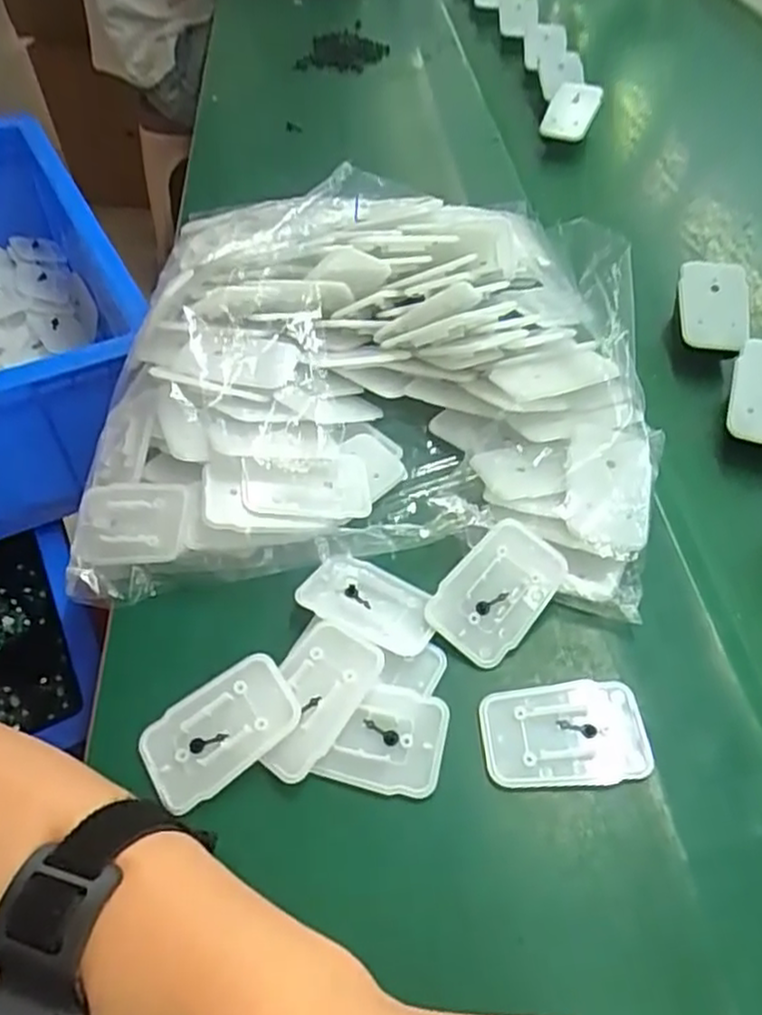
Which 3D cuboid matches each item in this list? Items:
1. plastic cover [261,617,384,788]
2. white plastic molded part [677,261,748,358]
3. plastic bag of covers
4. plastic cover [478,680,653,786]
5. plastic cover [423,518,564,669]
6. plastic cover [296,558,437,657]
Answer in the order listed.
[{"bbox_3d":[-0.030,0.083,0.320,0.039,0.010,0.070,26,56,19],"label":"plastic cover"},{"bbox_3d":[0.209,-0.126,0.451,0.045,0.009,0.058,7,86,-4],"label":"white plastic molded part"},{"bbox_3d":[-0.007,-0.093,0.417,0.307,0.104,0.279,3,51,2],"label":"plastic bag of covers"},{"bbox_3d":[0.080,0.098,0.314,0.069,0.005,0.044,-1,51,-1],"label":"plastic cover"},{"bbox_3d":[0.056,0.040,0.347,0.043,0.005,0.067,39,78,11],"label":"plastic cover"},{"bbox_3d":[-0.005,0.046,0.354,0.065,0.006,0.039,24,55,18],"label":"plastic cover"}]

